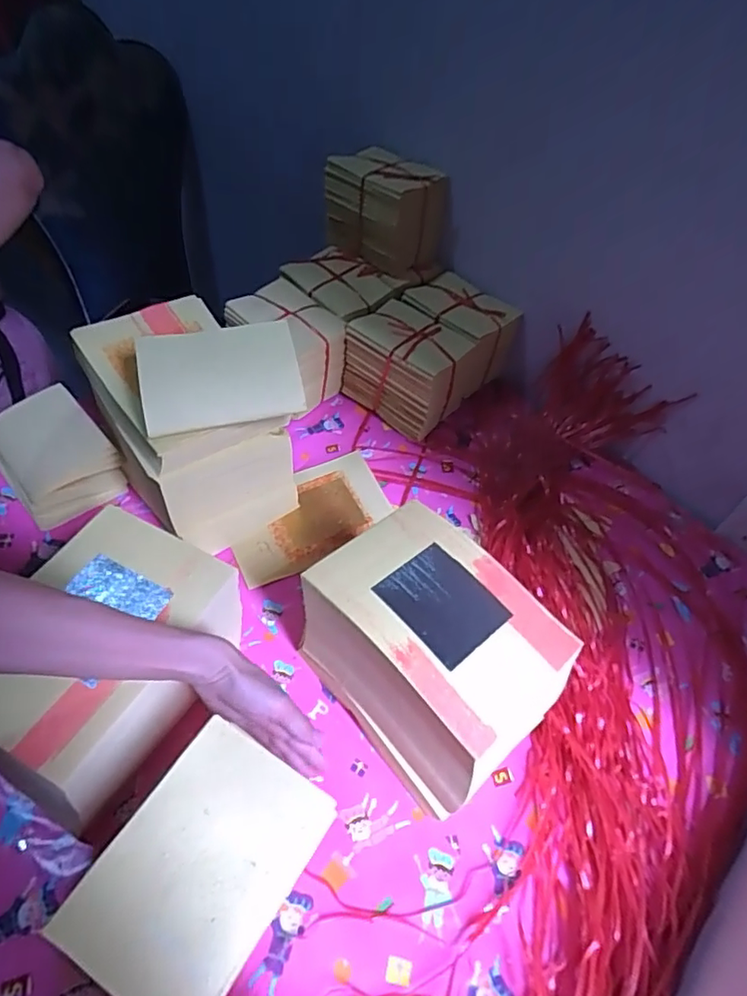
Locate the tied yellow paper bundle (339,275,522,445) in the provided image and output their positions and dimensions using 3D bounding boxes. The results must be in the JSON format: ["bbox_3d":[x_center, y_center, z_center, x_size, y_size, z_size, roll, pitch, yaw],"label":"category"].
[{"bbox_3d":[0.089,-0.227,0.895,0.165,0.139,0.226,35,56,20],"label":"tied yellow paper bundle"}]

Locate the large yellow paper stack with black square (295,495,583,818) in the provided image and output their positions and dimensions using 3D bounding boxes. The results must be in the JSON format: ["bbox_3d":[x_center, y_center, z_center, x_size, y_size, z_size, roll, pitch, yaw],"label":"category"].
[{"bbox_3d":[0.052,0.153,0.582,0.170,0.169,0.242,-34,62,-28],"label":"large yellow paper stack with black square"}]

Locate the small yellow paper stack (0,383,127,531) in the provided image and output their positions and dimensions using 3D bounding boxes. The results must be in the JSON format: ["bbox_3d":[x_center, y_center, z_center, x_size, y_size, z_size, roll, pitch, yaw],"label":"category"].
[{"bbox_3d":[-0.421,-0.060,0.741,0.126,0.069,0.180,-34,62,-28],"label":"small yellow paper stack"}]

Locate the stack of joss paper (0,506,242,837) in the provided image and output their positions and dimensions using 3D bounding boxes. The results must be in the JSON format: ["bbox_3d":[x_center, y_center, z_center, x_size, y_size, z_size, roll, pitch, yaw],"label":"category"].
[{"bbox_3d":[-0.253,0.152,0.546,0.181,0.137,0.231,30,54,17],"label":"stack of joss paper"}]

